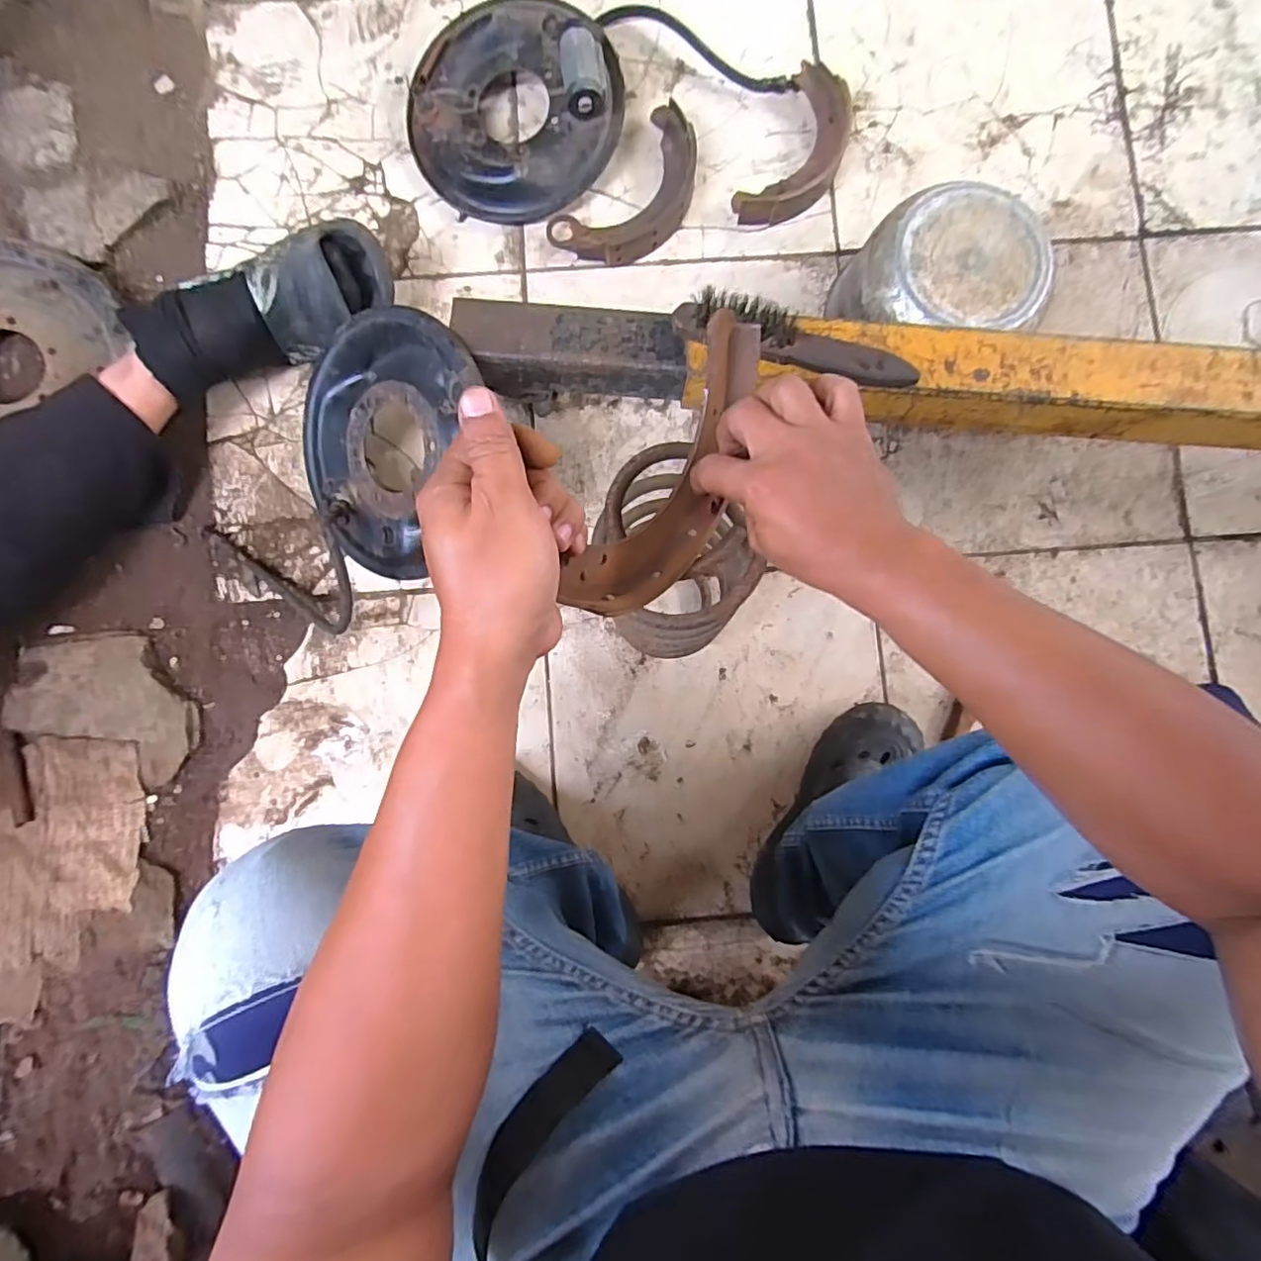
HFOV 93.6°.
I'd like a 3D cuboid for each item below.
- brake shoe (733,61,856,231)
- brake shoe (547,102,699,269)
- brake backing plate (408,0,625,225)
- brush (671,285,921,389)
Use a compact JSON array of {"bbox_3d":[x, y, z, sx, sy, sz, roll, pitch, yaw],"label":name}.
[{"bbox_3d":[0.218,-0.608,0.757,0.100,0.035,0.223,27,87,1],"label":"brake shoe"},{"bbox_3d":[0.009,-0.546,0.748,0.115,0.035,0.217,45,87,2],"label":"brake shoe"},{"bbox_3d":[-0.148,-0.652,0.733,0.265,0.076,0.248,10,86,0],"label":"brake backing plate"},{"bbox_3d":[0.156,-0.269,0.553,0.235,0.040,0.039,14,85,1],"label":"brush"}]

